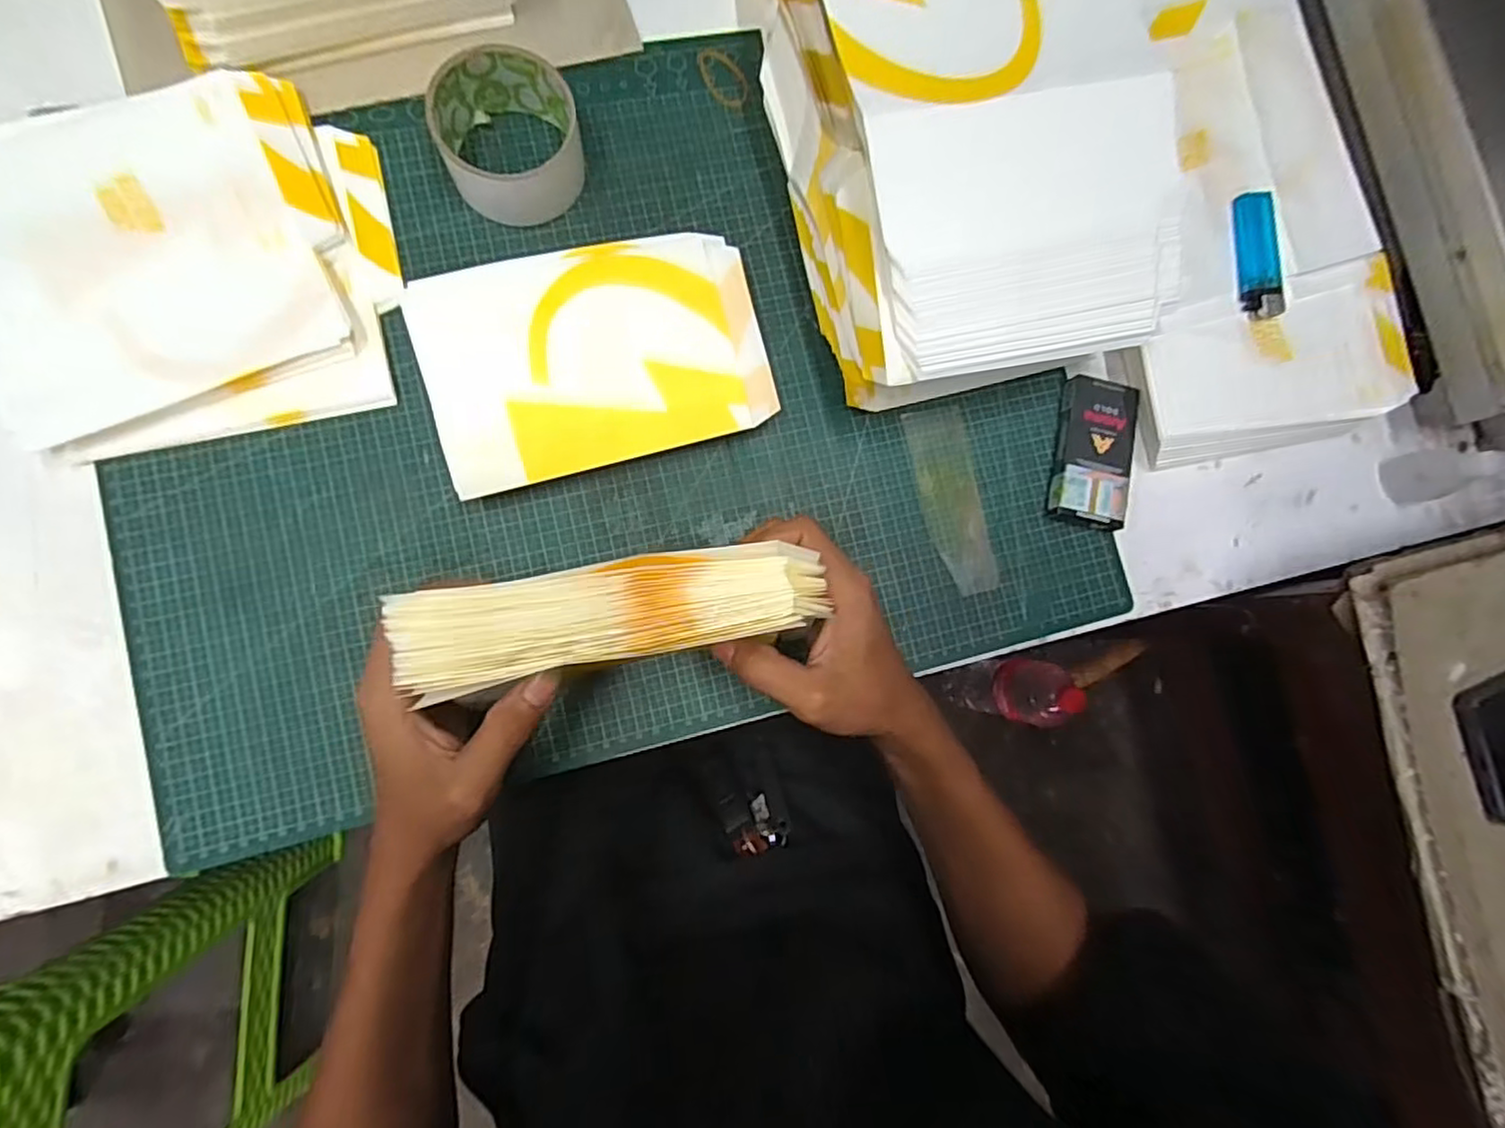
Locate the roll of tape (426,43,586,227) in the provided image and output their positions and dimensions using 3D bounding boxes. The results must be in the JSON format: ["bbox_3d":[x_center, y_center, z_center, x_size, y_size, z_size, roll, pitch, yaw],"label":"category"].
[{"bbox_3d":[-0.144,-0.254,0.398,0.078,0.043,0.082,1,84,-7],"label":"roll of tape"}]

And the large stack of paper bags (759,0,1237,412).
[{"bbox_3d":[0.125,-0.233,0.395,0.191,0.110,0.245,-15,86,-8],"label":"large stack of paper bags"}]

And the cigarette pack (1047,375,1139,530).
[{"bbox_3d":[0.225,-0.073,0.439,0.047,0.019,0.096,13,83,-6],"label":"cigarette pack"}]

